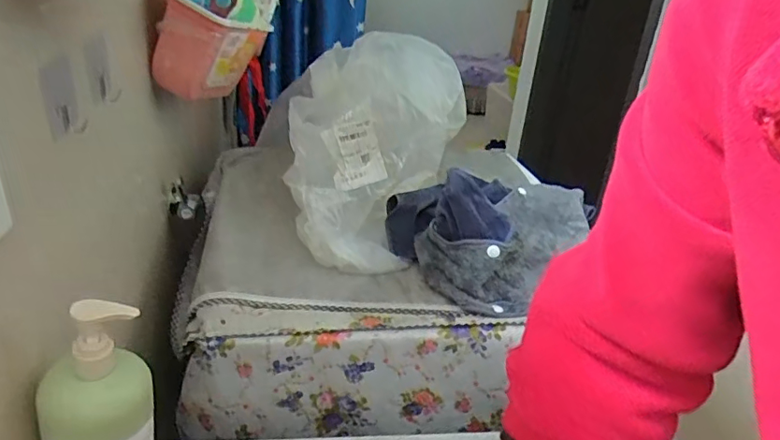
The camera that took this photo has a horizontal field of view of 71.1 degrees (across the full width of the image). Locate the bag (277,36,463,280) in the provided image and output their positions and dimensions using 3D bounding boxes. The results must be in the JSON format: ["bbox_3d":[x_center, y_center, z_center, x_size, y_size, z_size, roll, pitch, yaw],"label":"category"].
[{"bbox_3d":[-0.039,-0.103,0.742,0.201,0.261,0.243,14,28,16],"label":"bag"}]

